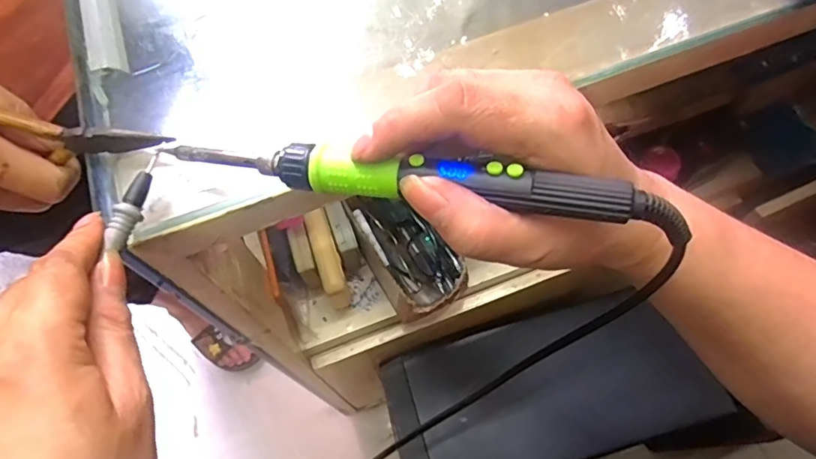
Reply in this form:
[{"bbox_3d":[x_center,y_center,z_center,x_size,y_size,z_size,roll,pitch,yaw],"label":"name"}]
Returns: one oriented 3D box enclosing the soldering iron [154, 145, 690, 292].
[{"bbox_3d":[-0.001,-0.017,0.233,0.226,0.032,0.028,8,67,13],"label":"soldering iron"}]

